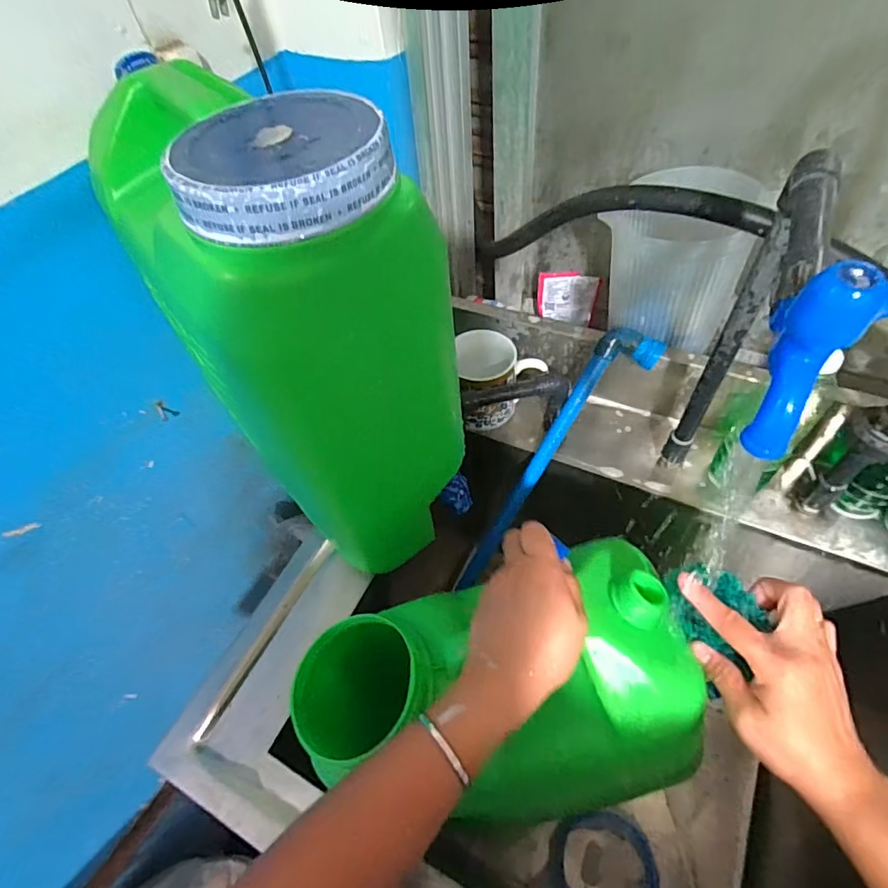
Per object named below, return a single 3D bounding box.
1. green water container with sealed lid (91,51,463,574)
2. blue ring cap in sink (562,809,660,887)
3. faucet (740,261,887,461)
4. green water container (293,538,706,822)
[{"bbox_3d":[-0.124,-0.089,0.449,0.151,0.374,0.265,-39,60,-21],"label":"green water container with sealed lid"},{"bbox_3d":[0.218,0.557,0.662,0.120,0.028,0.124,-3,54,4],"label":"blue ring cap in sink"},{"bbox_3d":[0.178,-0.043,0.228,0.074,0.078,0.041,-21,55,-10],"label":"faucet"},{"bbox_3d":[0.034,0.208,0.423,0.307,0.158,0.174,-10,53,-2],"label":"green water container"}]

